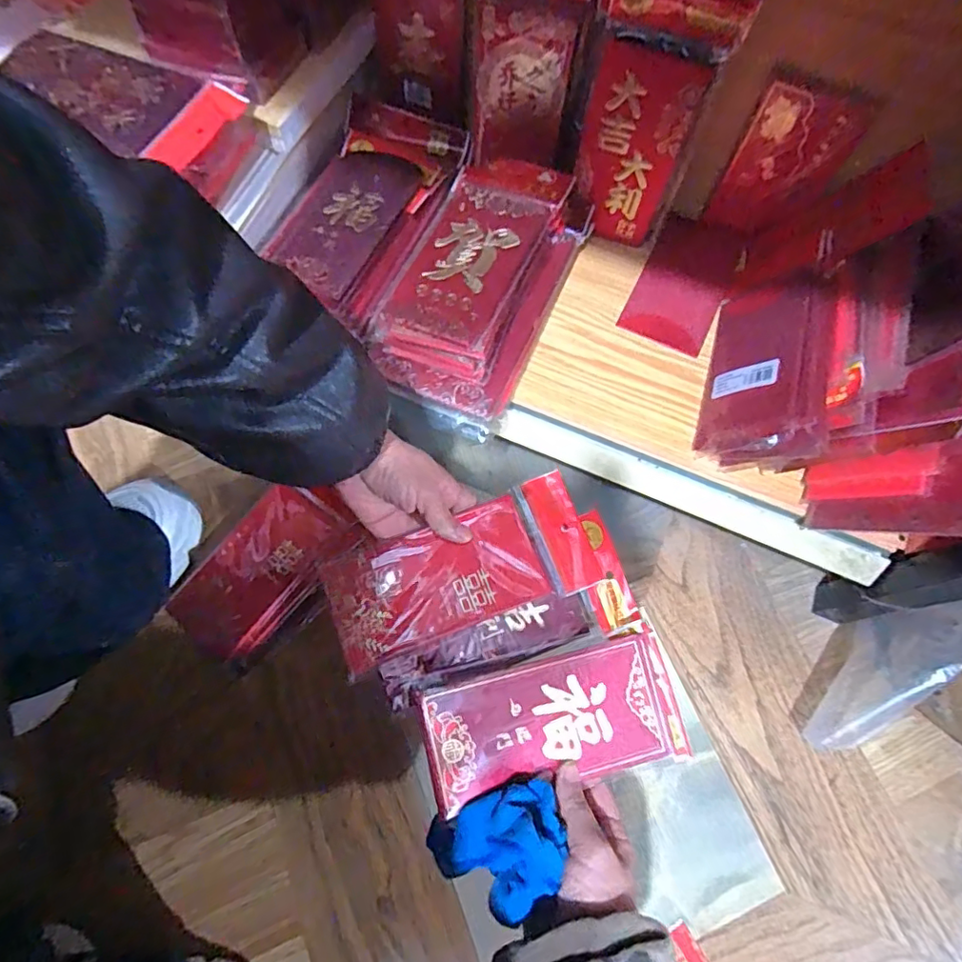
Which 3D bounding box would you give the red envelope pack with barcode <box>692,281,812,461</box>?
[{"bbox_3d":[0.242,-0.104,0.495,0.013,0.093,0.169,33,65,-33],"label":"red envelope pack with barcode"}]

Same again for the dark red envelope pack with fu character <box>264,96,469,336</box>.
[{"bbox_3d":[-0.111,-0.268,0.547,0.123,0.025,0.256,20,70,6],"label":"dark red envelope pack with fu character"}]

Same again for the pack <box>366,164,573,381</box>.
[{"bbox_3d":[-0.007,-0.201,0.503,0.102,0.030,0.213,22,70,7],"label":"pack"}]

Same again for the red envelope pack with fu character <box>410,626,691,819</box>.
[{"bbox_3d":[0.052,0.171,0.400,0.181,0.010,0.087,-13,81,-7],"label":"red envelope pack with fu character"}]

